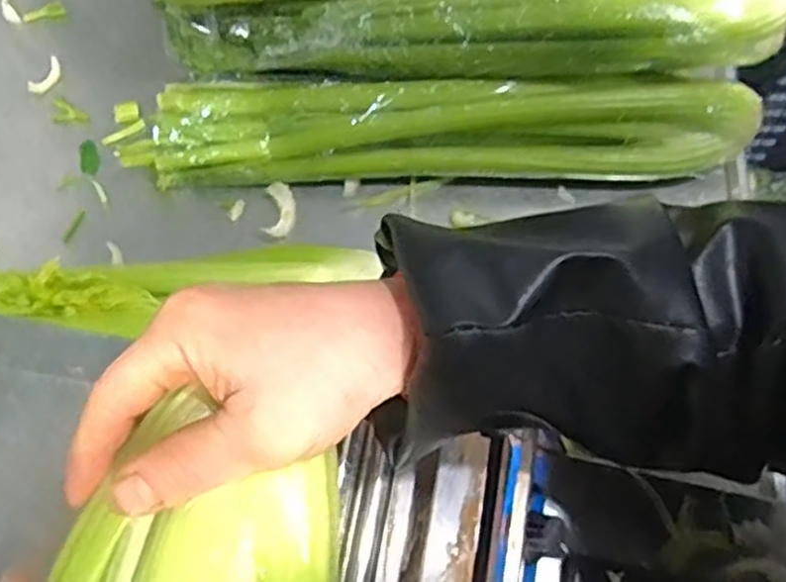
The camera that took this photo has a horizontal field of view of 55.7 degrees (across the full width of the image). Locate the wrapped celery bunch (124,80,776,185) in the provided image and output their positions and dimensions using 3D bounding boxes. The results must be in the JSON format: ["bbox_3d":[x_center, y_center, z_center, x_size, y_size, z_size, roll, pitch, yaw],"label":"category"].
[{"bbox_3d":[0.027,-0.126,0.540,0.462,0.065,0.073,0,65,0],"label":"wrapped celery bunch"}]

